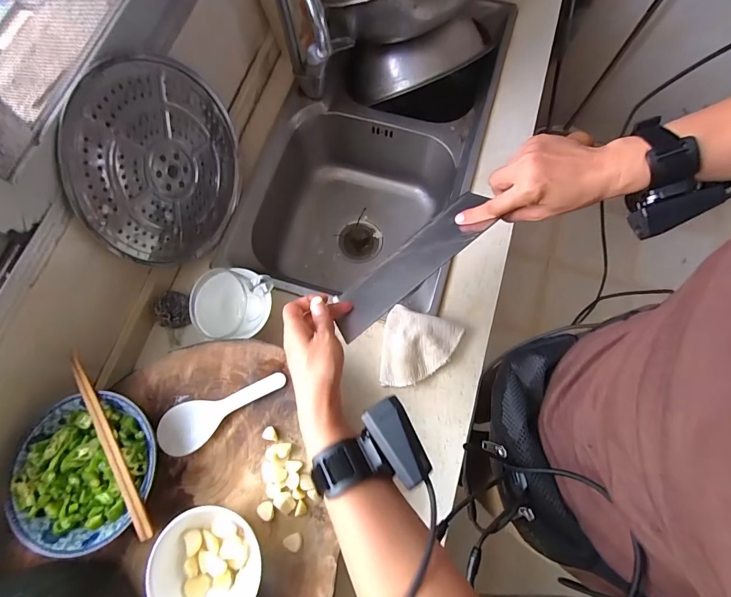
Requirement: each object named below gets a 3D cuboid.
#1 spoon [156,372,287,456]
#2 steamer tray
[{"bbox_3d":[-0.188,0.143,0.482,0.171,0.009,0.059,-28,75,-7],"label":"spoon"},{"bbox_3d":[-0.289,-0.190,0.537,0.008,0.269,0.270,15,78,20],"label":"steamer tray"}]

